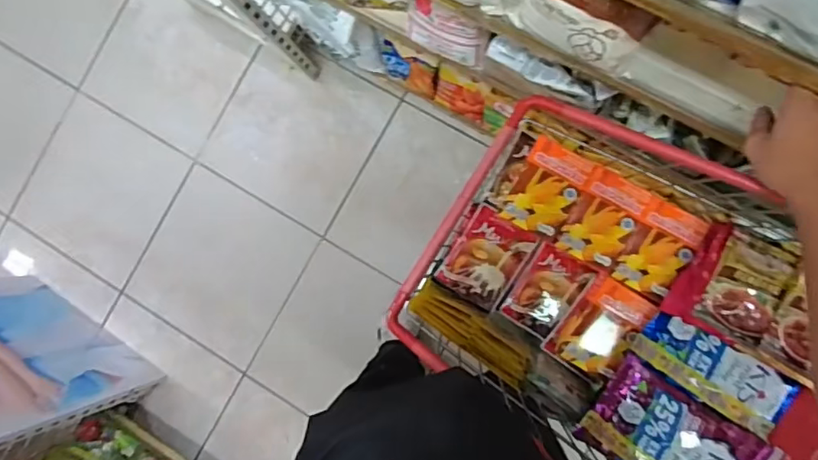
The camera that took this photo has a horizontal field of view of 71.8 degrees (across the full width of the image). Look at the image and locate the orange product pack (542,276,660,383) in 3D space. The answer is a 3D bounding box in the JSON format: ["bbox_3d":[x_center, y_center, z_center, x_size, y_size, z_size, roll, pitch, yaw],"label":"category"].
[{"bbox_3d":[0.266,0.136,0.785,0.086,0.039,0.136,36,93,8],"label":"orange product pack"}]

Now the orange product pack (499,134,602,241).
[{"bbox_3d":[0.194,-0.054,0.776,0.092,0.020,0.123,27,92,8],"label":"orange product pack"}]

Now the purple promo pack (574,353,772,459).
[{"bbox_3d":[0.338,0.277,0.731,0.195,0.020,0.132,33,92,8],"label":"purple promo pack"}]

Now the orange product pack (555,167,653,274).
[{"bbox_3d":[0.272,-0.012,0.775,0.088,0.016,0.124,30,92,8],"label":"orange product pack"}]

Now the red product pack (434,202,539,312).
[{"bbox_3d":[0.114,0.043,0.810,0.103,0.025,0.126,33,92,8],"label":"red product pack"}]

